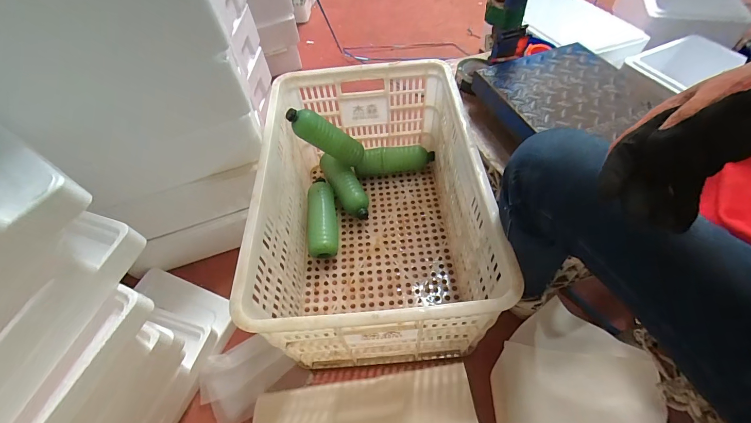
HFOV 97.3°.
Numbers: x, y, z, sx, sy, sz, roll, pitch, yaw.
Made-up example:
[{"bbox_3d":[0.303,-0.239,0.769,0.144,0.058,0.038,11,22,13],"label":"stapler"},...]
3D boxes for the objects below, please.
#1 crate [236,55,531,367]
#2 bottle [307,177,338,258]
[{"bbox_3d":[-0.009,-0.013,0.760,0.424,0.332,0.612,-7,55,-1],"label":"crate"},{"bbox_3d":[-0.145,0.007,0.880,0.086,0.095,0.241,-8,55,-2],"label":"bottle"}]

